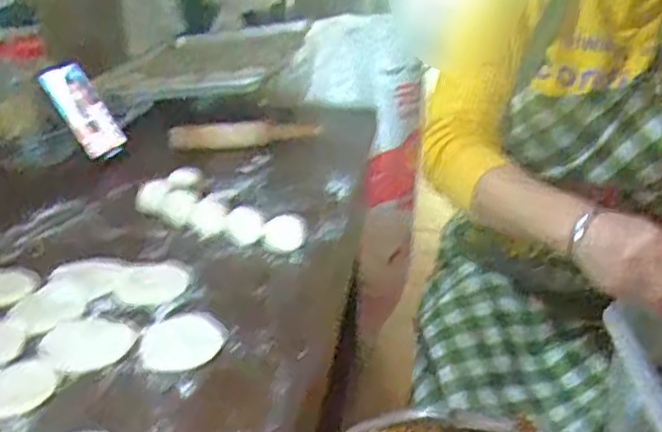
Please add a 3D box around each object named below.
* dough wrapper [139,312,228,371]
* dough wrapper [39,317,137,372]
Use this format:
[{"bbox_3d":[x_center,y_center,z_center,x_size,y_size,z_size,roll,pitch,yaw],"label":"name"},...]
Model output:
[{"bbox_3d":[-0.134,0.110,0.602,0.074,0.010,0.074,0,23,0],"label":"dough wrapper"},{"bbox_3d":[-0.215,0.110,0.598,0.075,0.006,0.075,0,23,0],"label":"dough wrapper"}]

